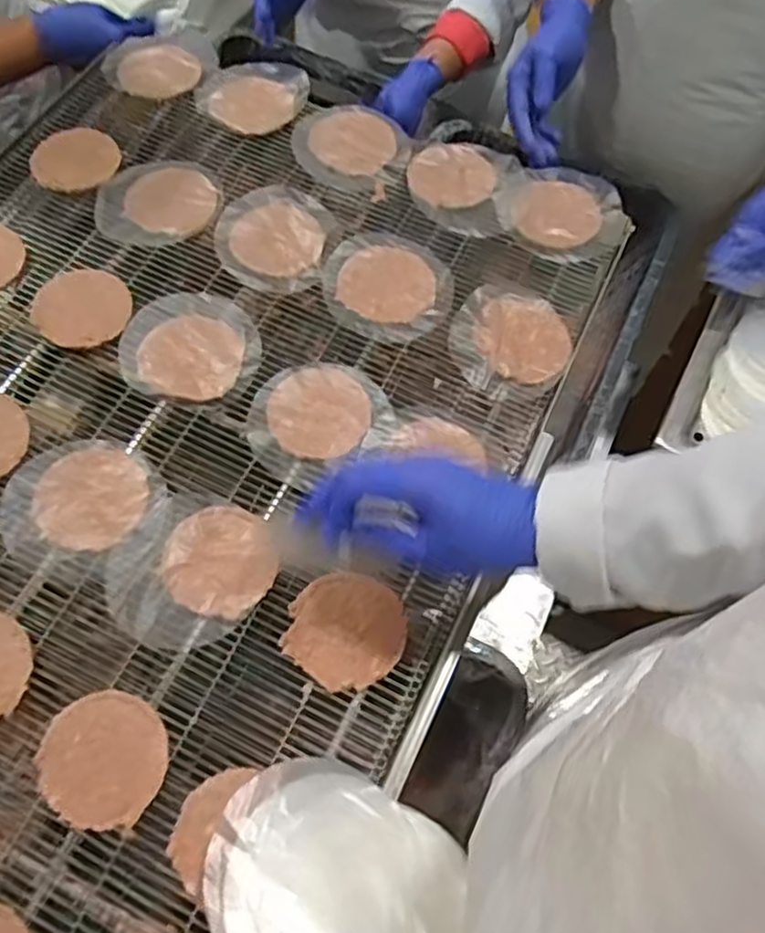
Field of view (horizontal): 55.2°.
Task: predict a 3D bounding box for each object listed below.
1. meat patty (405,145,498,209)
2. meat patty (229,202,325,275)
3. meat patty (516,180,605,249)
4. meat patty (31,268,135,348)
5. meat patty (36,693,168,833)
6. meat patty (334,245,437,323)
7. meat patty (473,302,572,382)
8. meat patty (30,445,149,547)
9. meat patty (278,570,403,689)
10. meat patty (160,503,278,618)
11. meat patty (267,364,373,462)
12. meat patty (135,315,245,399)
[{"bbox_3d":[0.070,-0.291,0.732,0.086,0.009,0.073,-3,65,-3],"label":"meat patty"},{"bbox_3d":[-0.099,-0.215,0.696,0.081,0.004,0.080,1,65,-2],"label":"meat patty"},{"bbox_3d":[0.171,-0.247,0.715,0.077,0.010,0.079,1,65,-2],"label":"meat patty"},{"bbox_3d":[-0.270,-0.143,0.658,0.088,0.004,0.080,1,65,-2],"label":"meat patty"},{"bbox_3d":[-0.189,0.199,0.501,0.085,0.010,0.081,25,67,9],"label":"meat patty"},{"bbox_3d":[0.005,-0.169,0.680,0.086,0.004,0.081,1,65,-2],"label":"meat patty"},{"bbox_3d":[0.125,-0.115,0.657,0.074,0.010,0.088,-31,70,-15],"label":"meat patty"},{"bbox_3d":[-0.231,0.024,0.580,0.085,0.004,0.083,1,65,-2],"label":"meat patty"},{"bbox_3d":[-0.027,0.121,0.544,0.084,0.010,0.080,35,69,13],"label":"meat patty"},{"bbox_3d":[-0.125,0.072,0.562,0.081,0.006,0.086,1,65,-2],"label":"meat patty"},{"bbox_3d":[-0.055,-0.047,0.620,0.082,0.010,0.087,1,65,-2],"label":"meat patty"},{"bbox_3d":[-0.168,-0.097,0.642,0.087,0.004,0.081,9,65,2],"label":"meat patty"}]

